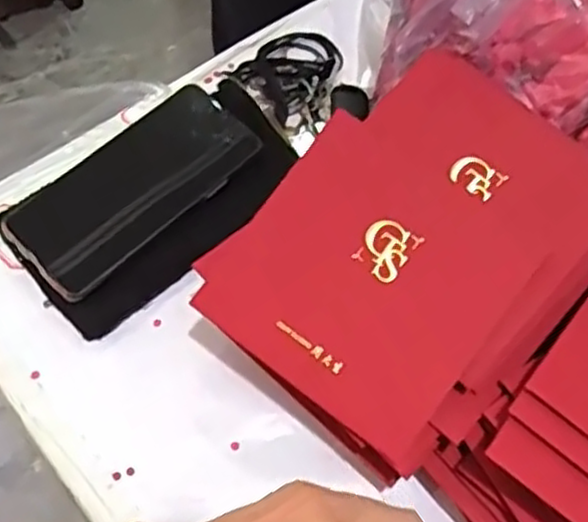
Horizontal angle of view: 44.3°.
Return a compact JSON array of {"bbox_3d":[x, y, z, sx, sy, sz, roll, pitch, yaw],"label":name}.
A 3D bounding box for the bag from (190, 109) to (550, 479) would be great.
[{"bbox_3d":[0.040,0.010,0.390,0.139,0.009,0.137,37,85,13],"label":"bag"}]

